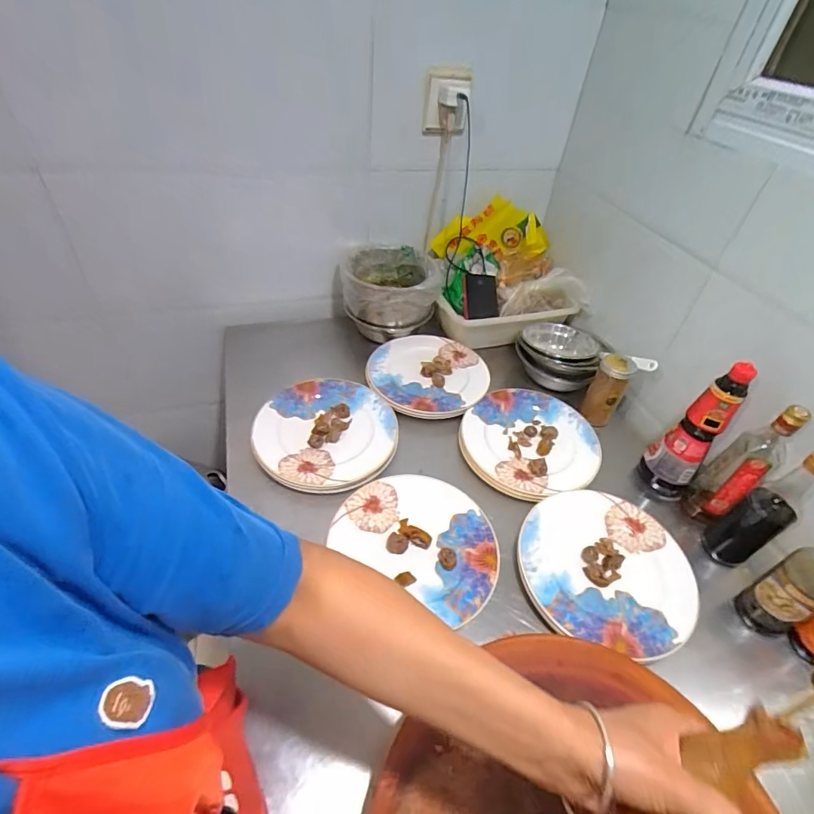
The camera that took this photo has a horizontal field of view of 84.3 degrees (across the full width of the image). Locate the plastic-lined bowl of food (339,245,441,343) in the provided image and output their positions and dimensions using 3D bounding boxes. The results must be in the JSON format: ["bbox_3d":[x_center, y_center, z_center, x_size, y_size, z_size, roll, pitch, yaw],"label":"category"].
[{"bbox_3d":[-0.039,-0.267,1.067,0.212,0.142,0.205,4,44,-3],"label":"plastic-lined bowl of food"}]

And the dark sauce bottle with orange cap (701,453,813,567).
[{"bbox_3d":[0.534,0.150,0.672,0.058,0.246,0.064,-26,52,-30],"label":"dark sauce bottle with orange cap"}]

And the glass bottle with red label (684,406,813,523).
[{"bbox_3d":[0.522,0.095,0.709,0.048,0.245,0.070,-26,52,-30],"label":"glass bottle with red label"}]

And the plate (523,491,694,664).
[{"bbox_3d":[0.299,0.235,0.683,0.244,0.018,0.247,4,44,-3],"label":"plate"}]

